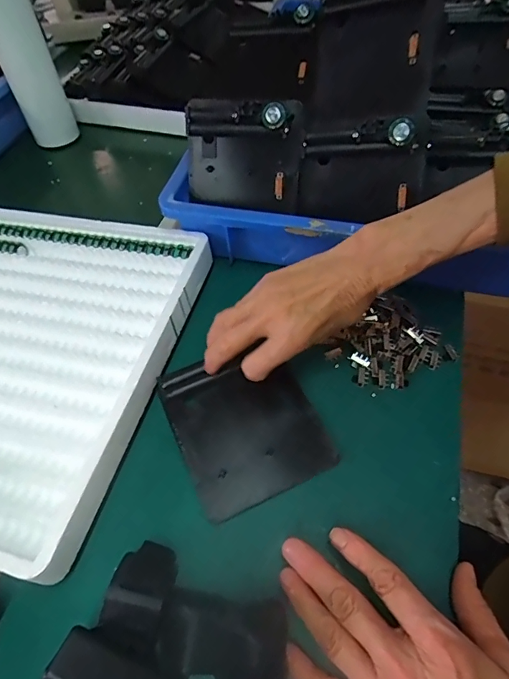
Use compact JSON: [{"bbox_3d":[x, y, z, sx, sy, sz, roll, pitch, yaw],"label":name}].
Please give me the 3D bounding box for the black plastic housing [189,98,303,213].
[{"bbox_3d":[-0.009,-0.175,0.404,0.108,0.090,0.021,9,39,15],"label":"black plastic housing"}]

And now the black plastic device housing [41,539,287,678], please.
[{"bbox_3d":[-0.039,0.179,0.240,0.123,0.059,0.085,19,60,14],"label":"black plastic device housing"}]

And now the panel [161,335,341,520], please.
[{"bbox_3d":[-0.008,0.063,0.344,0.109,0.020,0.125,-22,59,-11],"label":"panel"}]

